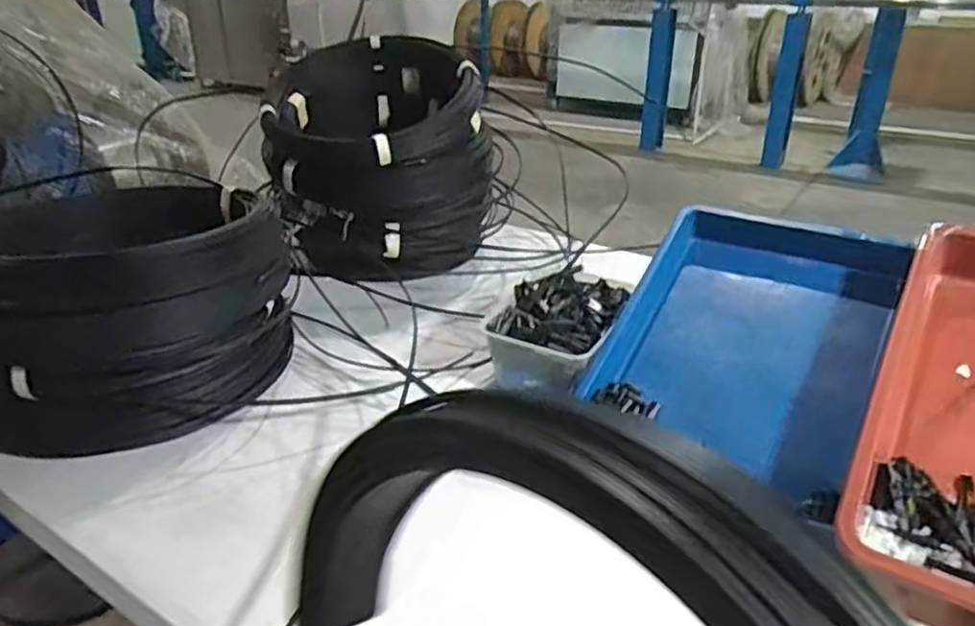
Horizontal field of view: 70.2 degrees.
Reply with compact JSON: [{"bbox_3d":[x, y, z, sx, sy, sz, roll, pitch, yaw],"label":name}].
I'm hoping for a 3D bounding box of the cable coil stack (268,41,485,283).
[{"bbox_3d":[-0.143,-0.209,0.939,0.281,0.248,0.263,-7,28,-13],"label":"cable coil stack"}]

